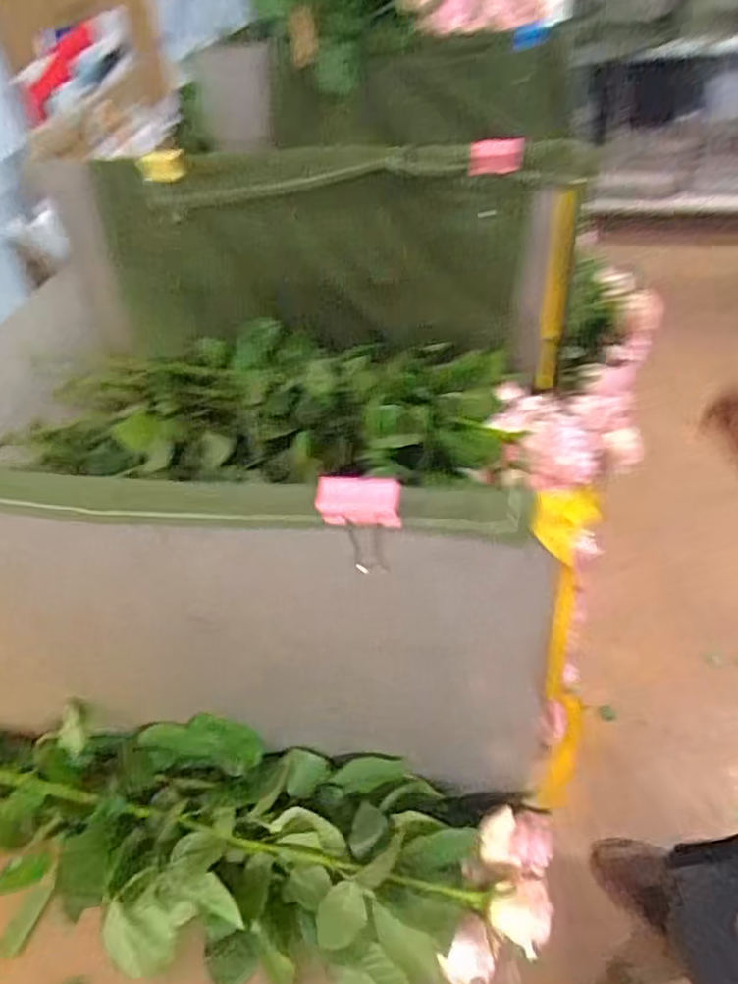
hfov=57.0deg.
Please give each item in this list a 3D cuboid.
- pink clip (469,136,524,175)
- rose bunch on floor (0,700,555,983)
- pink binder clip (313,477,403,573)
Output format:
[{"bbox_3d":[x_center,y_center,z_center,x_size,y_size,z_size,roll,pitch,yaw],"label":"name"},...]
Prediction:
[{"bbox_3d":[0.103,-0.273,0.551,0.042,0.027,0.009,-4,44,4],"label":"pink clip"},{"bbox_3d":[-0.237,0.260,0.557,0.727,0.118,0.177,5,46,10],"label":"rose bunch on floor"},{"bbox_3d":[-0.003,0.013,0.287,0.034,0.037,0.019,-6,44,2],"label":"pink binder clip"}]

